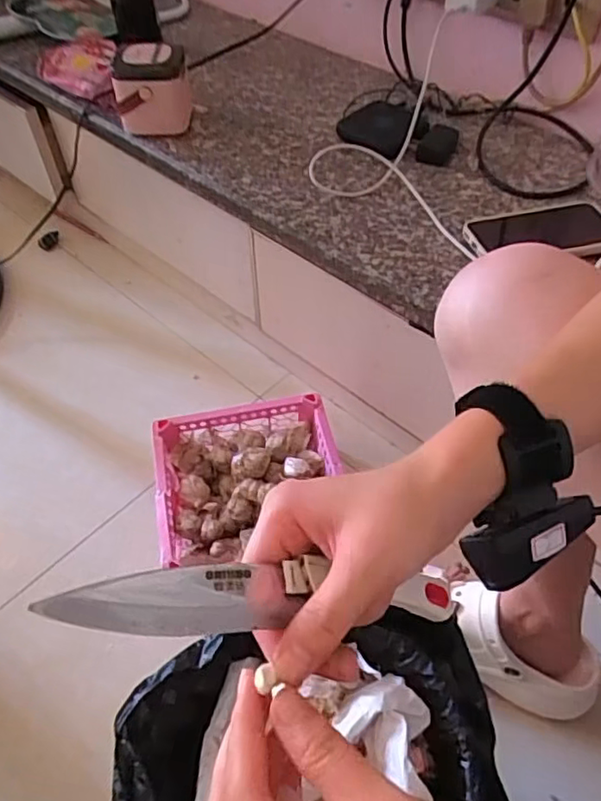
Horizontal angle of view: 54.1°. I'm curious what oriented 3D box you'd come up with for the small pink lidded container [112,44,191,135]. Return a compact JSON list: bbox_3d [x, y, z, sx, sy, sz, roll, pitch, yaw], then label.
[{"bbox_3d":[-0.192,-0.411,0.778,0.088,0.096,0.080,3,52,2],"label":"small pink lidded container"}]

